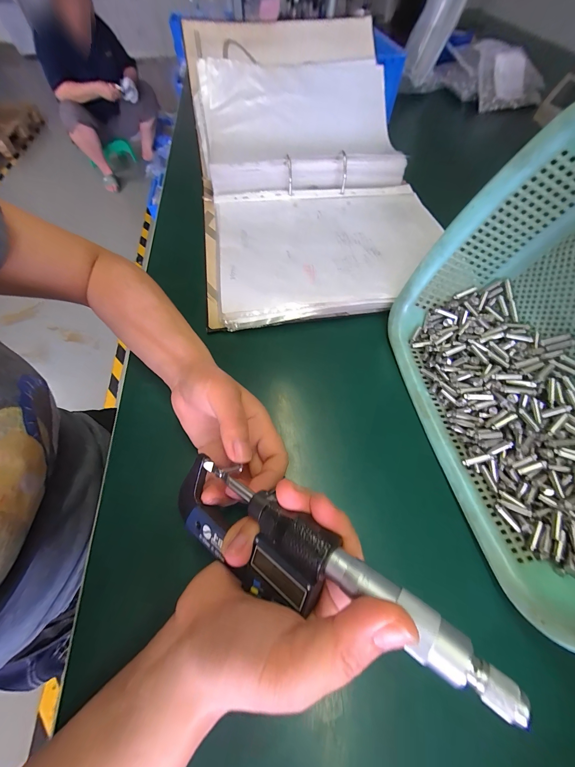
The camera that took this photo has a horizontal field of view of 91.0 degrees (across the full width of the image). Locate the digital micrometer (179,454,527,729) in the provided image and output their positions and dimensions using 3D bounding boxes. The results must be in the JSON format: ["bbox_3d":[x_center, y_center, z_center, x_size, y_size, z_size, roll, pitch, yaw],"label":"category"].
[{"bbox_3d":[0.004,0.091,0.146,0.181,0.031,0.044,11,57,33],"label":"digital micrometer"}]

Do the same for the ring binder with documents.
[{"bbox_3d":[0.022,-0.353,0.419,0.319,0.131,0.563,-8,60,-5],"label":"ring binder with documents"}]

